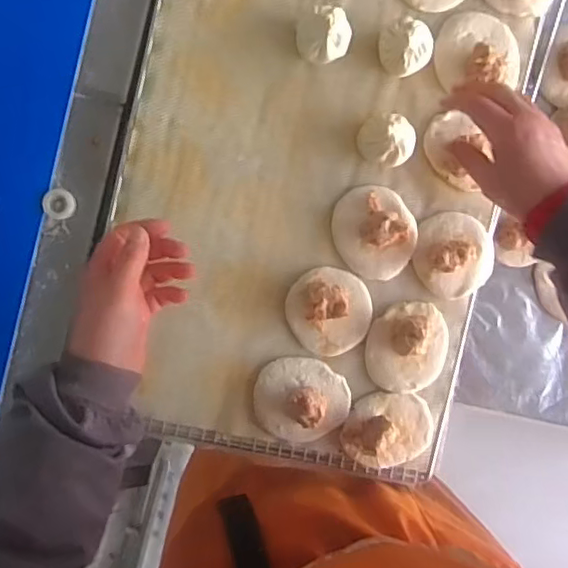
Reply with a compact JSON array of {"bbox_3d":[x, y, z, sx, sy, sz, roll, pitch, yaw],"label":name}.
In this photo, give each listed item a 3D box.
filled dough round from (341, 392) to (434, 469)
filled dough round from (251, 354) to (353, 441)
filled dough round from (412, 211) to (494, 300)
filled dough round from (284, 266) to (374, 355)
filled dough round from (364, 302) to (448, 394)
[{"bbox_3d":[0.114,0.160,0.627,0.098,0.028,0.080,-6,94,-4],"label":"filled dough round"},{"bbox_3d":[0.018,0.125,0.616,0.097,0.032,0.086,29,91,-6],"label":"filled dough round"},{"bbox_3d":[0.182,-0.030,0.619,0.086,0.039,0.090,0,93,-5],"label":"filled dough round"},{"bbox_3d":[0.049,0.028,0.610,0.083,0.023,0.089,0,93,-5],"label":"filled dough round"},{"bbox_3d":[0.135,0.070,0.616,0.093,0.031,0.090,0,93,-5],"label":"filled dough round"}]

